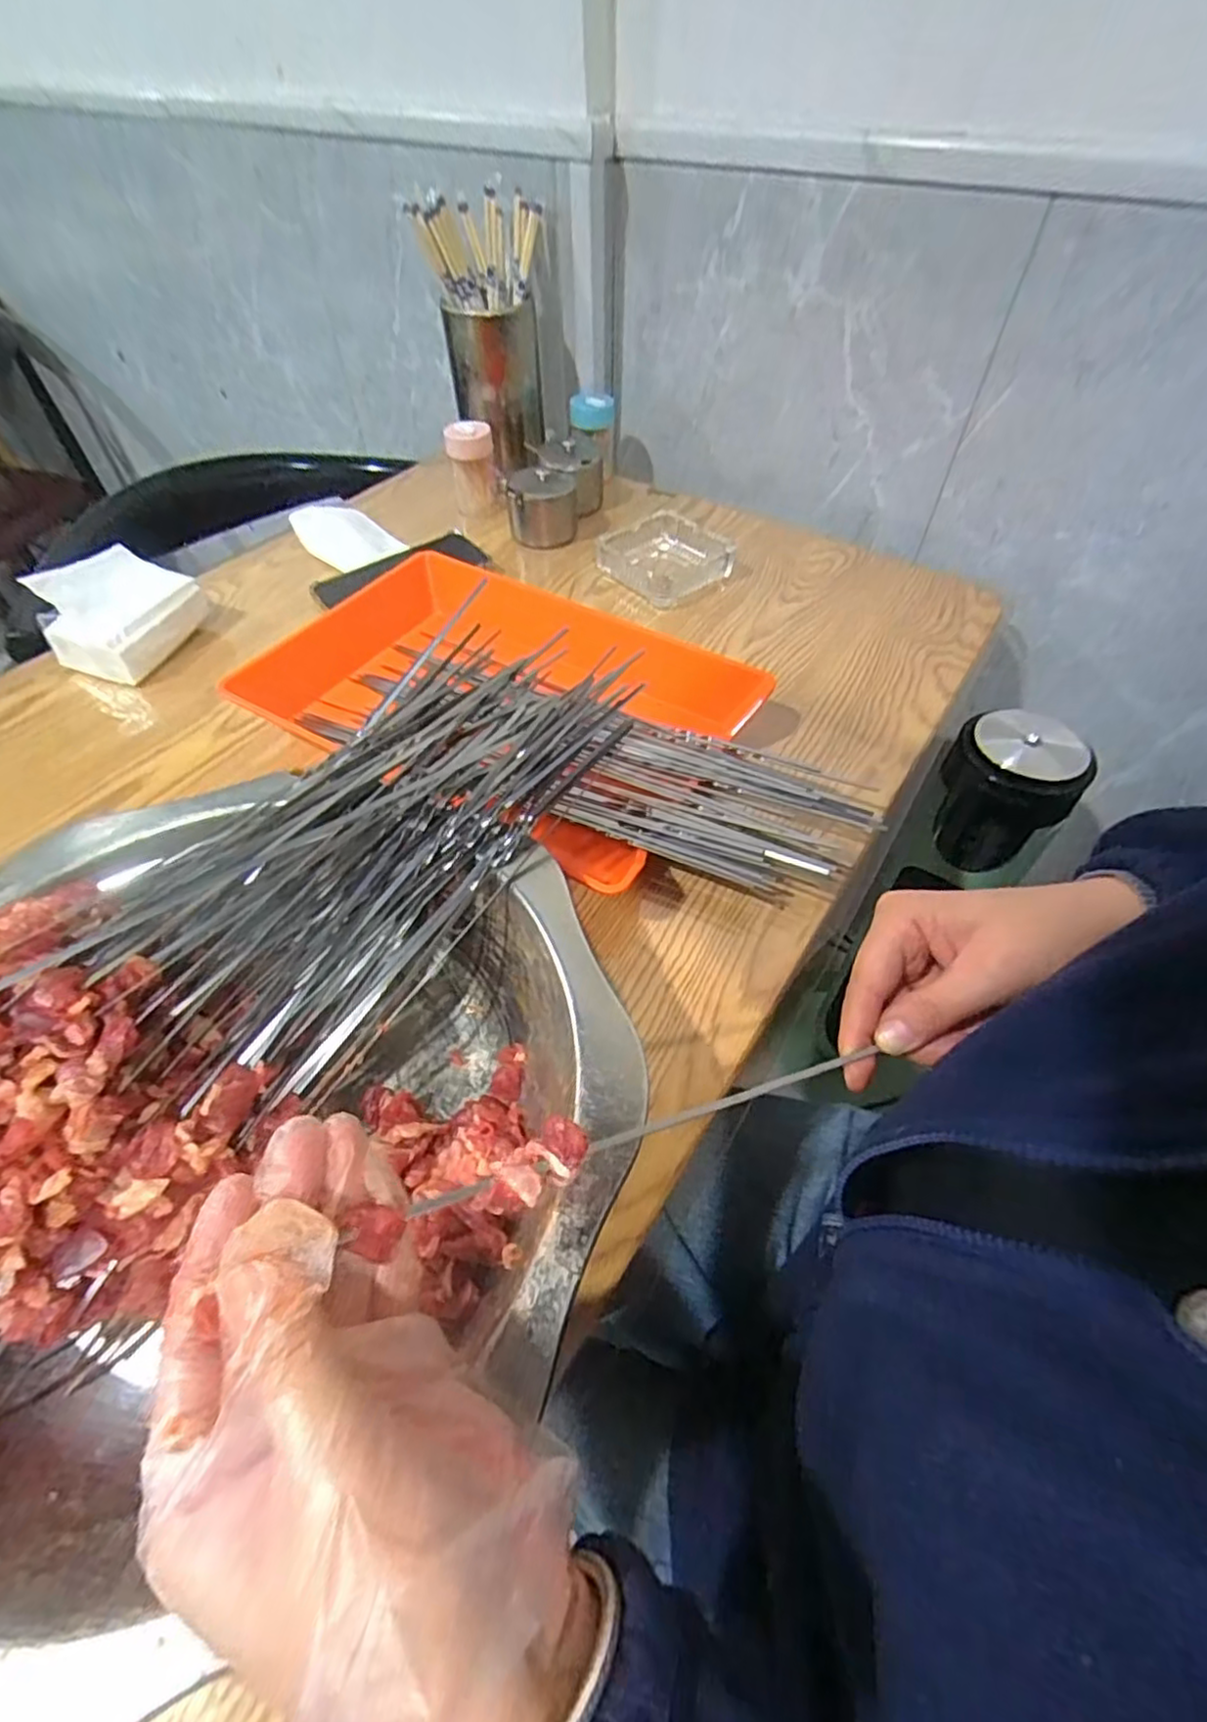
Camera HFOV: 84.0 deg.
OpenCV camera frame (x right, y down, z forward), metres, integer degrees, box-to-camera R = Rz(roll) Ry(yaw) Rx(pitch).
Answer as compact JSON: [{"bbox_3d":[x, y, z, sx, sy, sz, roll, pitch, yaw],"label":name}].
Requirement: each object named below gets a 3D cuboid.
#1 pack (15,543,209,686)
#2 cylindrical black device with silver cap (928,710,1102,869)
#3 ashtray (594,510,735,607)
[{"bbox_3d":[-0.410,-0.214,0.575,0.075,0.075,0.107,15,53,11],"label":"pack"},{"bbox_3d":[0.397,-0.068,0.673,0.113,0.141,0.099,33,59,23],"label":"cylindrical black device with silver cap"},{"bbox_3d":[0.060,-0.307,0.676,0.116,0.037,0.107,-32,58,-23],"label":"ashtray"}]

